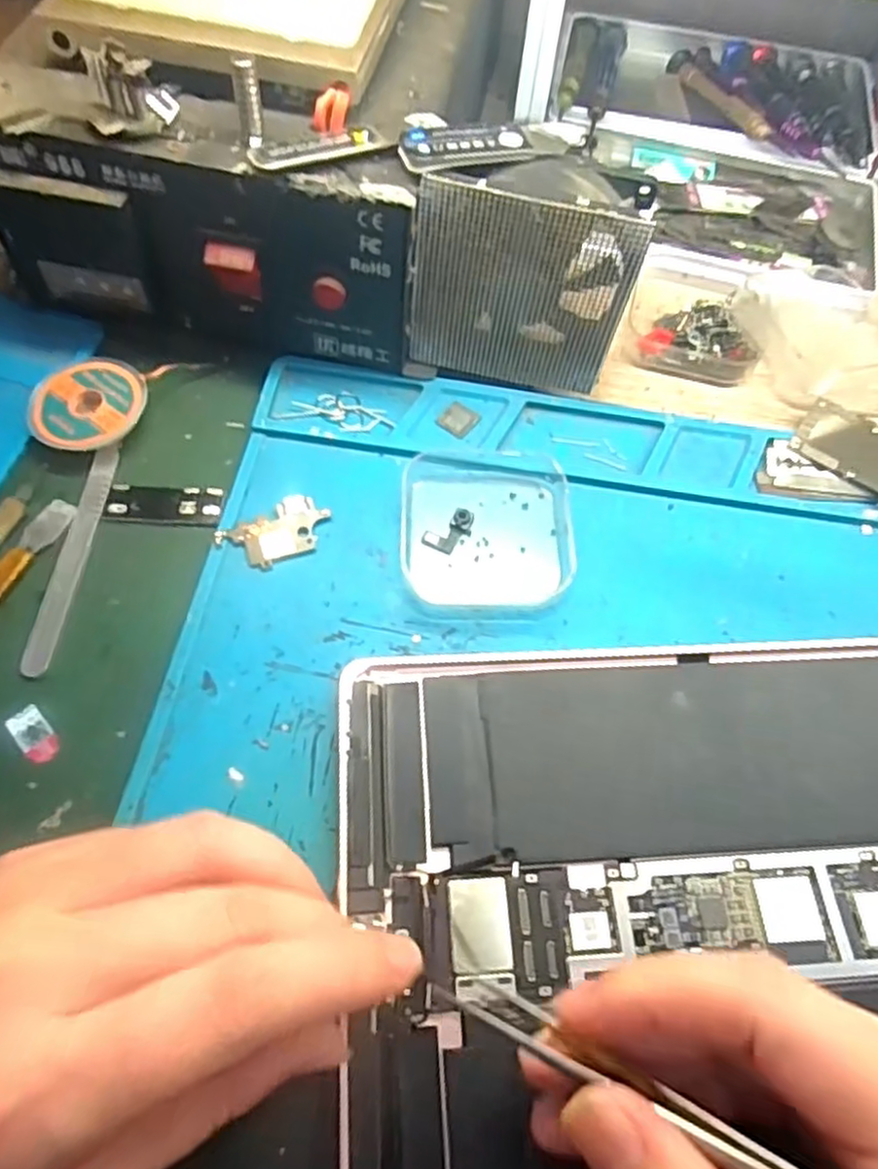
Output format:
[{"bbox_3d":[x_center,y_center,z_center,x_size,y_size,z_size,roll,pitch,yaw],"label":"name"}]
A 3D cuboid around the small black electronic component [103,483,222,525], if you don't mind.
[{"bbox_3d":[-0.106,-0.031,0.275,0.044,0.004,0.017,3,63,-2],"label":"small black electronic component"}]

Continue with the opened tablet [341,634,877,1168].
[{"bbox_3d":[0.097,0.098,0.214,0.246,0.009,0.174,-2,63,-4],"label":"opened tablet"}]

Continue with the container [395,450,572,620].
[{"bbox_3d":[0.019,-0.021,0.268,0.065,0.014,0.064,3,63,-2],"label":"container"}]

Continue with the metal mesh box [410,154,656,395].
[{"bbox_3d":[0.032,-0.117,0.276,0.080,0.085,0.025,8,63,1],"label":"metal mesh box"}]

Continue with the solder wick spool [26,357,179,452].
[{"bbox_3d":[-0.138,-0.073,0.286,0.043,0.014,0.047,1,63,-3],"label":"solder wick spool"}]

